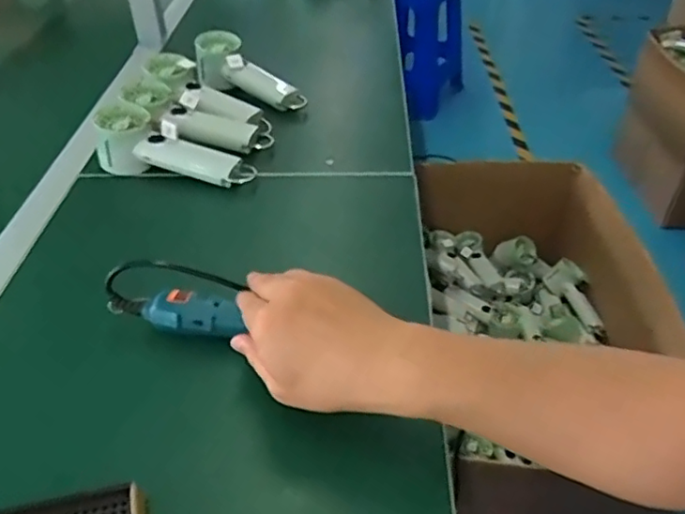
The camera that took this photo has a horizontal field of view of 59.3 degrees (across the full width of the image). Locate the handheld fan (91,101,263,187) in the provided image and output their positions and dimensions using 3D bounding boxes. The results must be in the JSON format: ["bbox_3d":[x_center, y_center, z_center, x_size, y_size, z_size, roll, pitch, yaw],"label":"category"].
[{"bbox_3d":[-0.195,-0.119,0.698,0.194,0.061,0.064,19,43,4],"label":"handheld fan"}]

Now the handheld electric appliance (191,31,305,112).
[{"bbox_3d":[-0.132,-0.255,0.849,0.201,0.062,0.064,34,50,15],"label":"handheld electric appliance"}]

